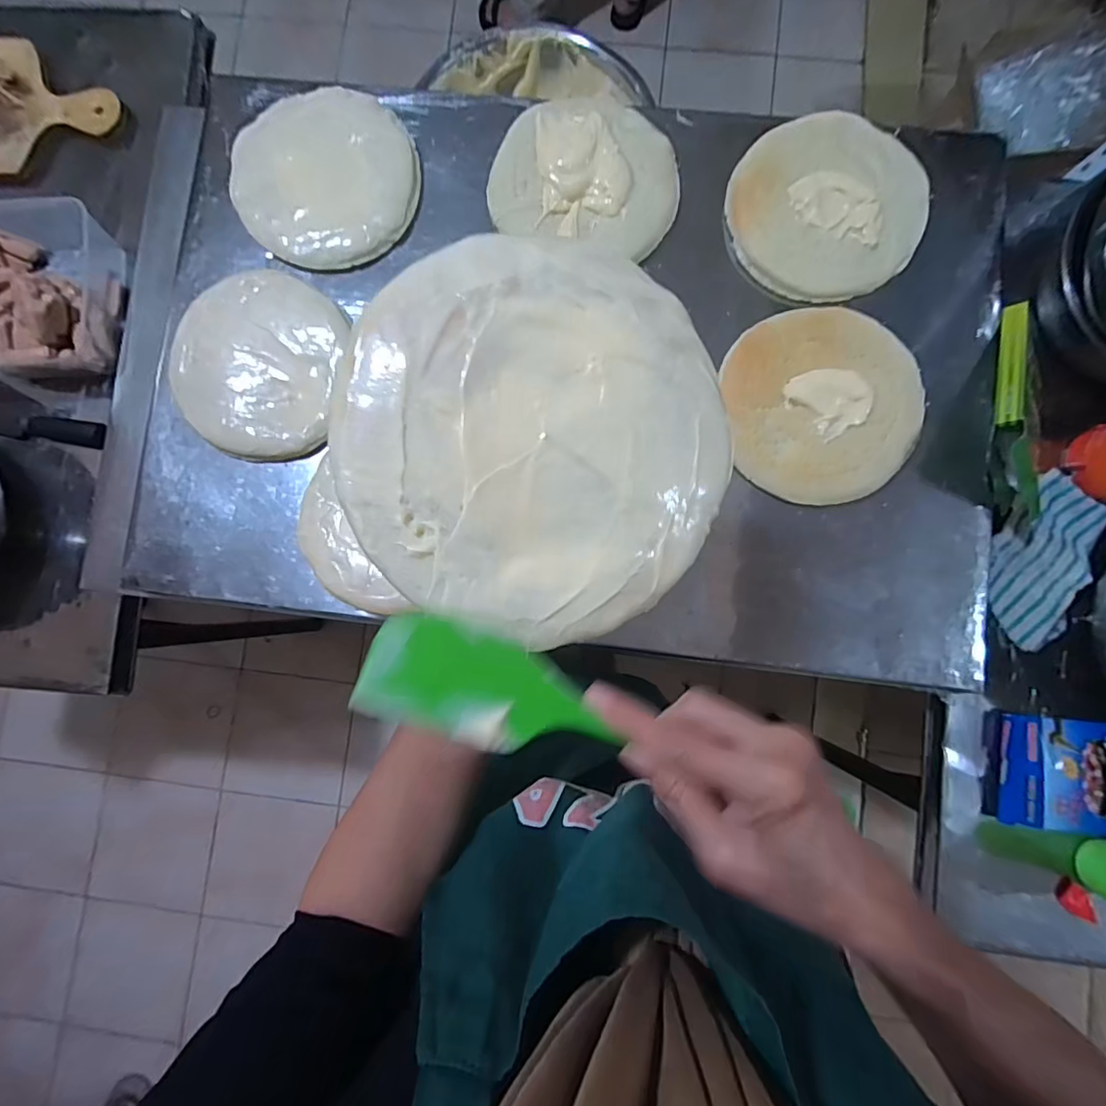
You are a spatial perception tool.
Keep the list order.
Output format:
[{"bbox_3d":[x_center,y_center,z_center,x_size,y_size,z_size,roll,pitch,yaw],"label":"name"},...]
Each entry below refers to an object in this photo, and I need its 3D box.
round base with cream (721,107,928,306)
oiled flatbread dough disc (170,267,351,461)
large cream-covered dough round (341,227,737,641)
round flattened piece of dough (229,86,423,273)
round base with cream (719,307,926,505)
[{"bbox_3d":[0.288,-0.362,0.545,0.186,0.029,0.186,0,85,2],"label":"round base with cream"},{"bbox_3d":[-0.318,-0.204,0.553,0.178,0.024,0.195,0,85,2],"label":"oiled flatbread dough disc"},{"bbox_3d":[-0.004,-0.057,0.258,0.191,0.012,0.190,0,91,-11],"label":"large cream-covered dough round"},{"bbox_3d":[-0.249,-0.415,0.564,0.194,0.040,0.192,0,85,2],"label":"round flattened piece of dough"},{"bbox_3d":[0.273,-0.150,0.525,0.181,0.027,0.190,0,85,2],"label":"round base with cream"}]

